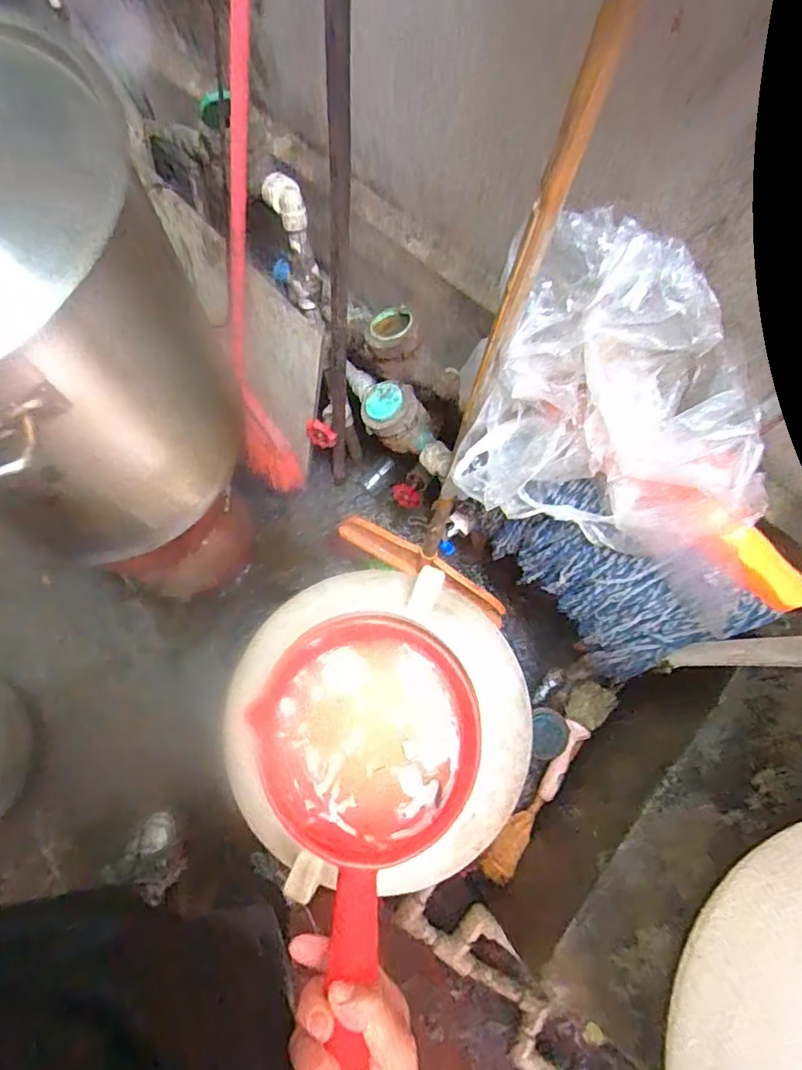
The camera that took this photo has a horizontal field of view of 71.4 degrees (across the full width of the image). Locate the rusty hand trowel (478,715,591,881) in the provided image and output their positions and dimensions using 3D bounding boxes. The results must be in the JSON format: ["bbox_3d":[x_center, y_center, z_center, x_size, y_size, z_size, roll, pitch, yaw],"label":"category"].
[{"bbox_3d":[0.210,0.410,0.870,0.039,0.054,0.260,34,76,9],"label":"rusty hand trowel"}]

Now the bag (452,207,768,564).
[{"bbox_3d":[0.192,-0.122,0.545,0.273,0.241,0.198,19,74,5],"label":"bag"}]

